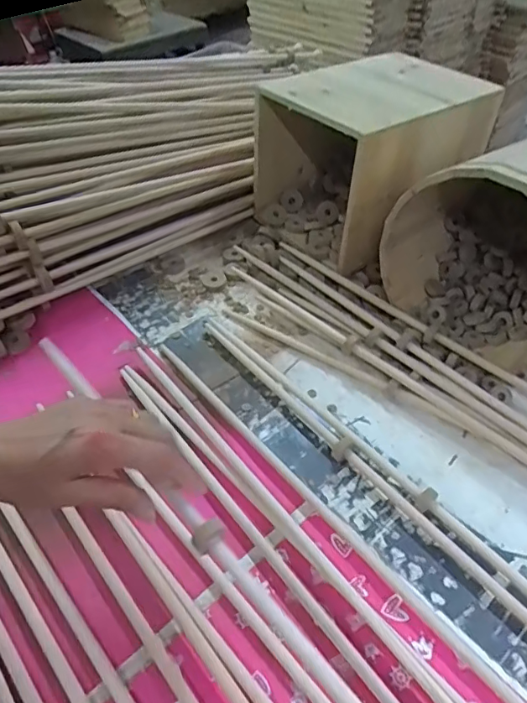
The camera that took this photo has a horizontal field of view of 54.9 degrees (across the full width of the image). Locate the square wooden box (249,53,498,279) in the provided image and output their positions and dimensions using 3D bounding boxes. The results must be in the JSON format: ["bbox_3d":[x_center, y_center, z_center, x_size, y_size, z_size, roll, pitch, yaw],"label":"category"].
[{"bbox_3d":[0.158,-0.293,0.728,0.304,0.201,0.201,-29,52,-24],"label":"square wooden box"}]

